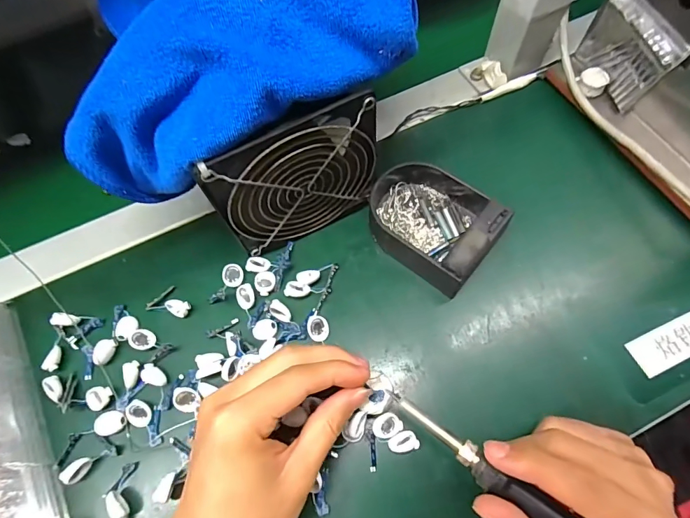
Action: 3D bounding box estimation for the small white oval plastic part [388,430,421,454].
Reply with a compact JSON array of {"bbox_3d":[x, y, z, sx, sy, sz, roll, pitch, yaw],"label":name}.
[{"bbox_3d":[0.038,0.120,0.265,0.019,0.004,0.013,-16,66,-4],"label":"small white oval plastic part"}]

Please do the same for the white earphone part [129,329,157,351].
[{"bbox_3d":[-0.153,0.060,0.304,0.019,0.005,0.015,21,69,12],"label":"white earphone part"}]

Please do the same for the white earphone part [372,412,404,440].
[{"bbox_3d":[0.028,0.111,0.270,0.019,0.004,0.015,-22,67,-6],"label":"white earphone part"}]

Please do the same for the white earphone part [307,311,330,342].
[{"bbox_3d":[-0.020,0.050,0.301,0.015,0.004,0.022,-7,66,0],"label":"white earphone part"}]

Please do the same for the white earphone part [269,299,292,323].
[{"bbox_3d":[-0.049,0.040,0.306,0.019,0.006,0.011,34,72,17],"label":"white earphone part"}]

